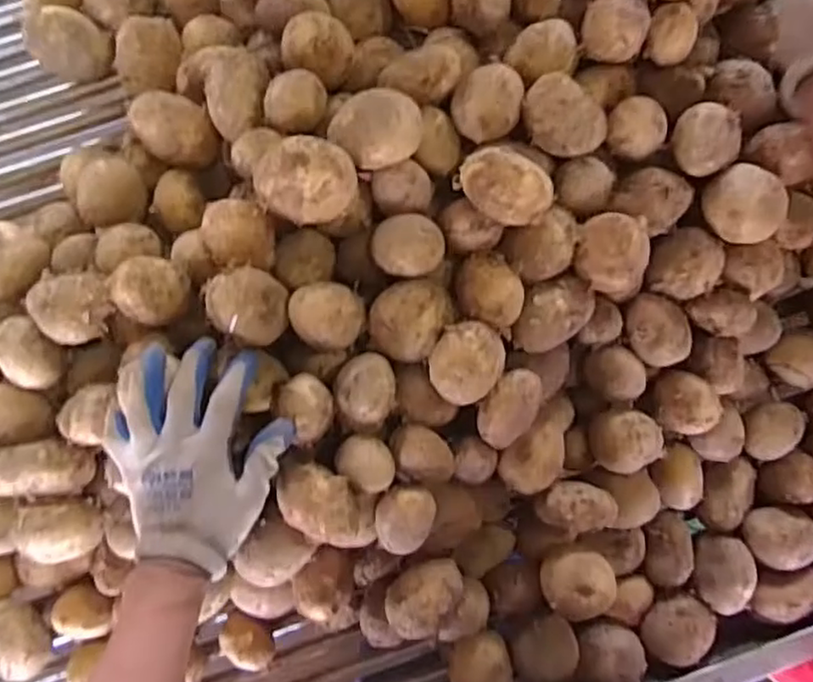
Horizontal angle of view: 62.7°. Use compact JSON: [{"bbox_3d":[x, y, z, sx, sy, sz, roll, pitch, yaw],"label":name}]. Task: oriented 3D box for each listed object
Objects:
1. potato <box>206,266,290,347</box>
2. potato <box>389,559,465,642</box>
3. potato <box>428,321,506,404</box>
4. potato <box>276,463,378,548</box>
[{"bbox_3d":[-0.124,-0.029,0.525,0.057,0.039,0.055,0,89,2],"label":"potato"},{"bbox_3d":[0.014,0.215,0.561,0.046,0.040,0.067,42,90,2],"label":"potato"},{"bbox_3d":[0.048,0.017,0.536,0.055,0.046,0.064,27,90,2],"label":"potato"},{"bbox_3d":[-0.062,0.132,0.533,0.088,0.044,0.048,29,90,2],"label":"potato"}]

